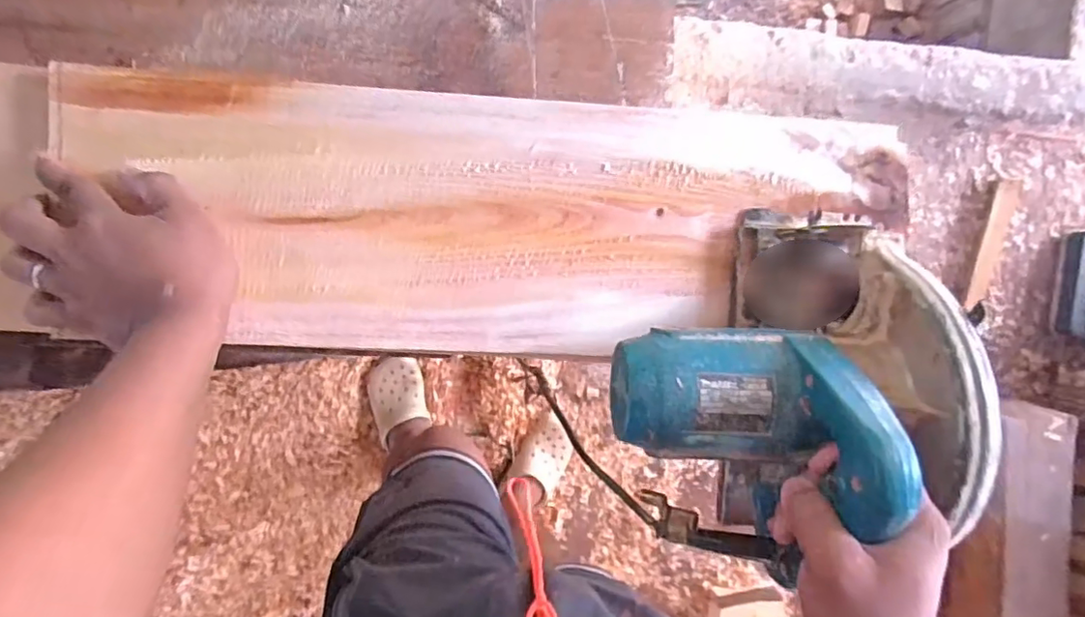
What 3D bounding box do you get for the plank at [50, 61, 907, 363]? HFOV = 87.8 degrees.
[{"bbox_3d":[-0.034,-0.064,0.436,0.613,0.016,0.197,2,94,-4],"label":"plank"}]

